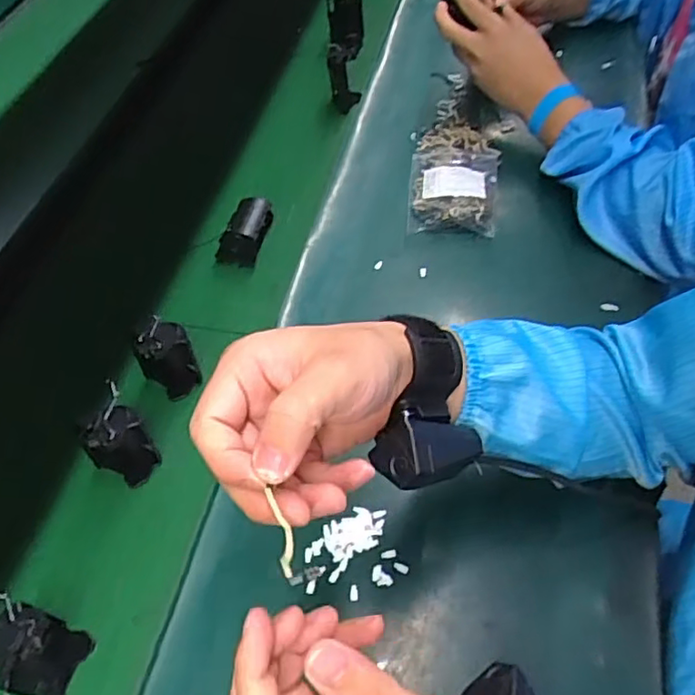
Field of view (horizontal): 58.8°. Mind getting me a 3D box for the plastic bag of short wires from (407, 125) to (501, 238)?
[{"bbox_3d":[0.122,-0.198,0.707,0.095,0.019,0.189,6,60,8],"label":"plastic bag of short wires"}]

